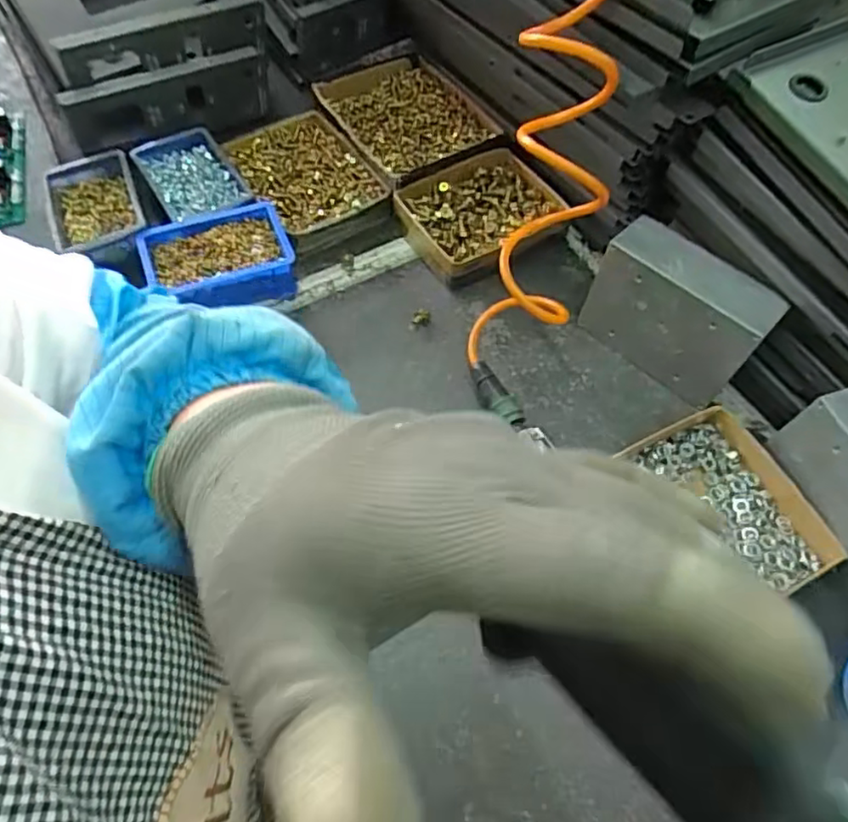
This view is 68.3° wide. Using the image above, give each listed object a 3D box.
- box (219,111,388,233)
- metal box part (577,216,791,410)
[{"bbox_3d":[-0.143,-0.283,0.762,0.137,0.046,0.176,-30,65,-17],"label":"box"},{"bbox_3d":[0.252,-0.099,0.628,0.164,0.116,0.073,40,67,20],"label":"metal box part"}]

